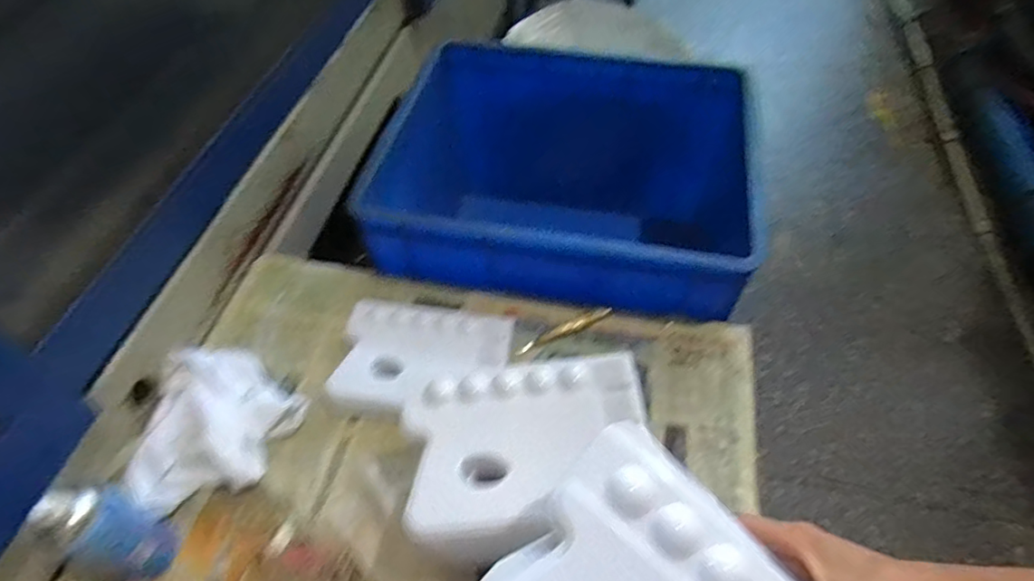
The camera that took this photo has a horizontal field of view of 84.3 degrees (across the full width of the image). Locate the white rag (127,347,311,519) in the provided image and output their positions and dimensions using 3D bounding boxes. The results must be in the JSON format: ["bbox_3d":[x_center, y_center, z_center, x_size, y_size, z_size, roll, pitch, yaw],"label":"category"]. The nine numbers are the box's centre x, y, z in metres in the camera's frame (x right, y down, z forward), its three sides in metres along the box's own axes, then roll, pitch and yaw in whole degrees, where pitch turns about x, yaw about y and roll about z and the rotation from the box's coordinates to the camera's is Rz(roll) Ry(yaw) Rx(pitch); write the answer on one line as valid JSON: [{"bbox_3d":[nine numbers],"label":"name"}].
[{"bbox_3d":[-0.410,0.178,0.746,0.211,0.049,0.208,30,60,20],"label":"white rag"}]

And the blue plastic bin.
[{"bbox_3d":[0.102,-0.145,1.069,0.643,0.376,0.492,10,53,9],"label":"blue plastic bin"}]

